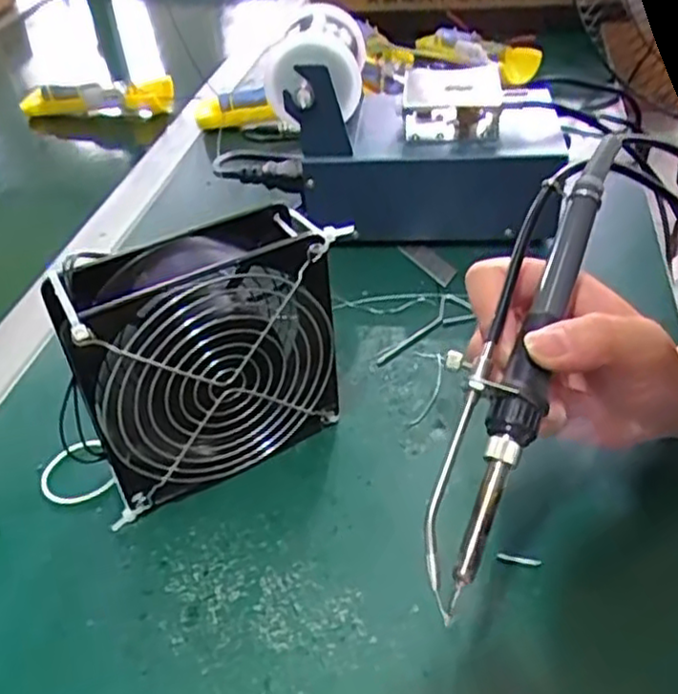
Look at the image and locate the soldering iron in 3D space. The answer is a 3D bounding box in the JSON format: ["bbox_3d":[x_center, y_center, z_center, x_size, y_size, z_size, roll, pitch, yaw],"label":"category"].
[{"bbox_3d":[0.070,-0.005,0.277,0.034,0.017,0.205,16,69,21],"label":"soldering iron"}]

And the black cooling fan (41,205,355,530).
[{"bbox_3d":[-0.062,0.007,0.341,0.129,0.123,0.045,-21,44,-20],"label":"black cooling fan"}]

